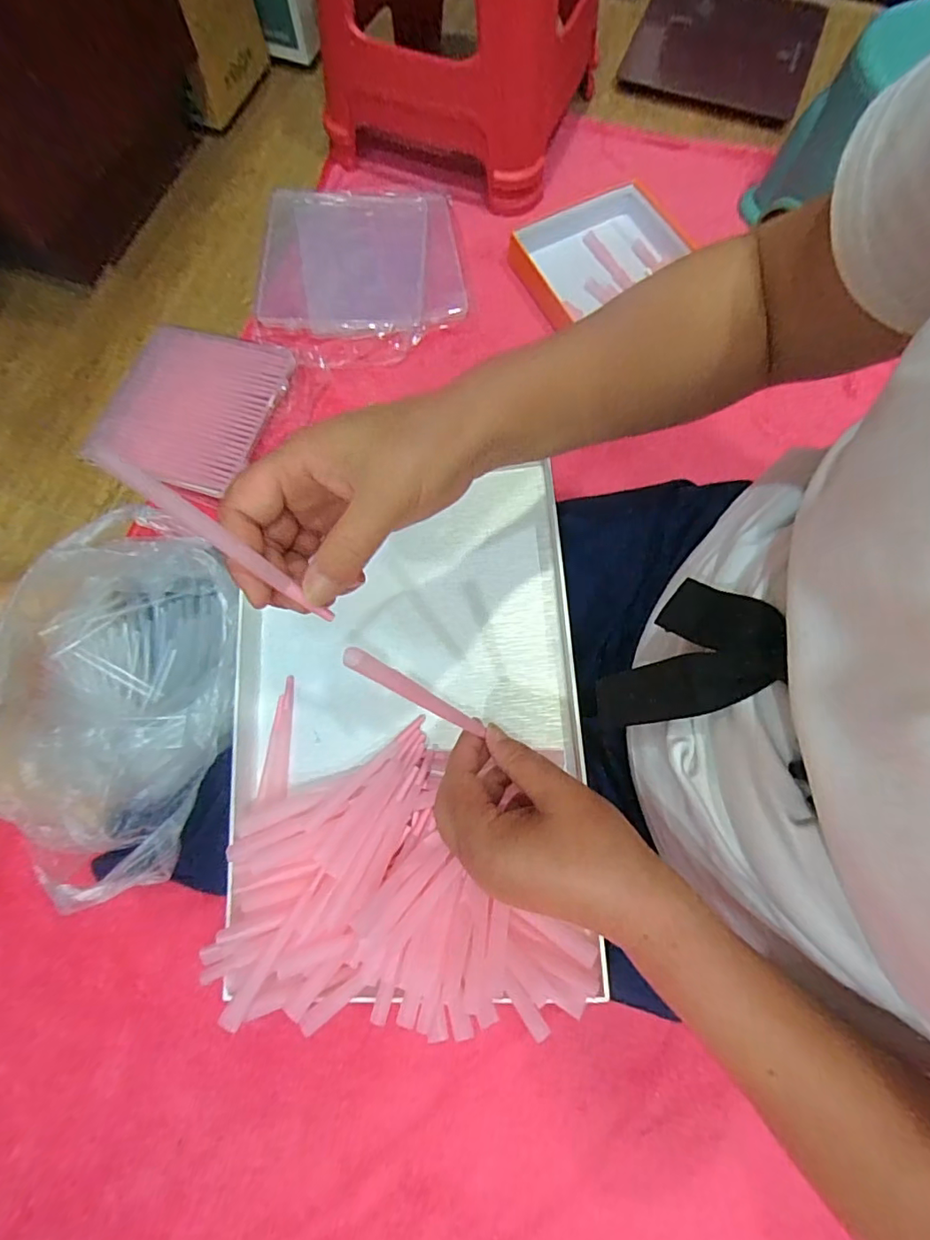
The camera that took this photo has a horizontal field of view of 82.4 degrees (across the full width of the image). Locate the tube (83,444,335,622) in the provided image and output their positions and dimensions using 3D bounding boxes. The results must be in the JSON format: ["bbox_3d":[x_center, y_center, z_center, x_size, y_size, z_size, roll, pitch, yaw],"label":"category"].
[{"bbox_3d":[-0.099,-0.032,0.220,0.110,0.005,0.008,40,75,-32],"label":"tube"}]

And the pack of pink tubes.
[{"bbox_3d":[-0.326,-0.257,0.645,0.193,0.030,0.202,17,76,6],"label":"pack of pink tubes"}]

